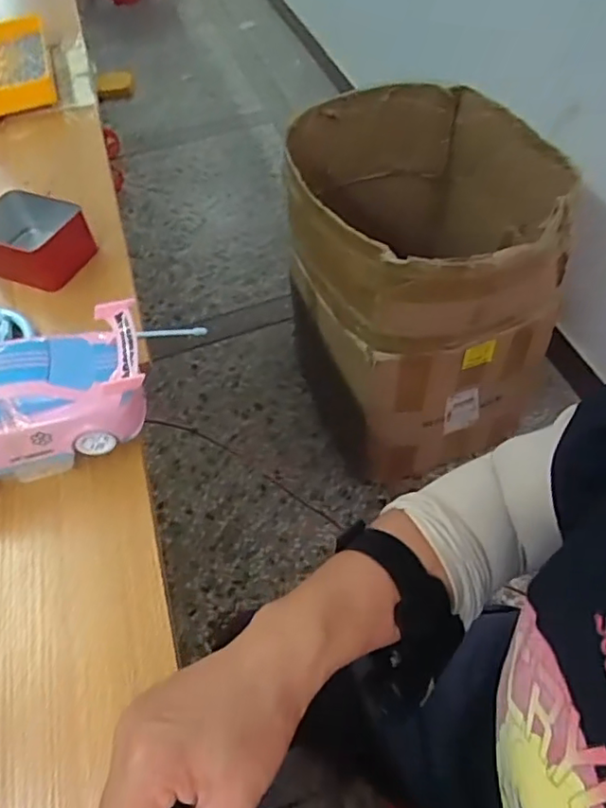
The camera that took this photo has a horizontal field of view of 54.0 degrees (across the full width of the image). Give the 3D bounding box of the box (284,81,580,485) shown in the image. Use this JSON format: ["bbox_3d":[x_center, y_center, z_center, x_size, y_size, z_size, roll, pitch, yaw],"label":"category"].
[{"bbox_3d":[0.229,-0.209,1.121,0.459,0.564,0.435,-10,53,-3],"label":"box"}]

